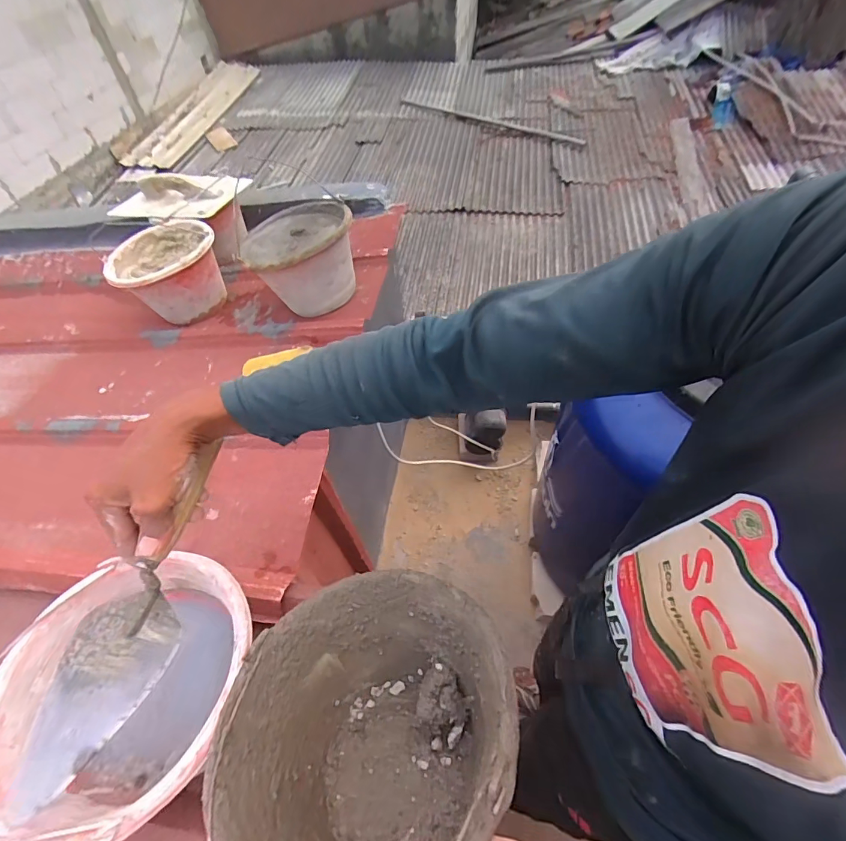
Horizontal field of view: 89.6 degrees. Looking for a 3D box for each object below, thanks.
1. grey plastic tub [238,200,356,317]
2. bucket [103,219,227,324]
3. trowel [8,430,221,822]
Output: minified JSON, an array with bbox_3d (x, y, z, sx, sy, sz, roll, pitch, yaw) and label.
[{"bbox_3d":[-0.261,-0.354,0.945,0.212,0.189,0.229,0,57,0],"label":"grey plastic tub"},{"bbox_3d":[-0.602,-0.355,1.022,0.230,0.175,0.233,0,57,0],"label":"bucket"},{"bbox_3d":[-0.249,0.158,0.378,0.084,0.051,0.279,16,71,10],"label":"trowel"}]

